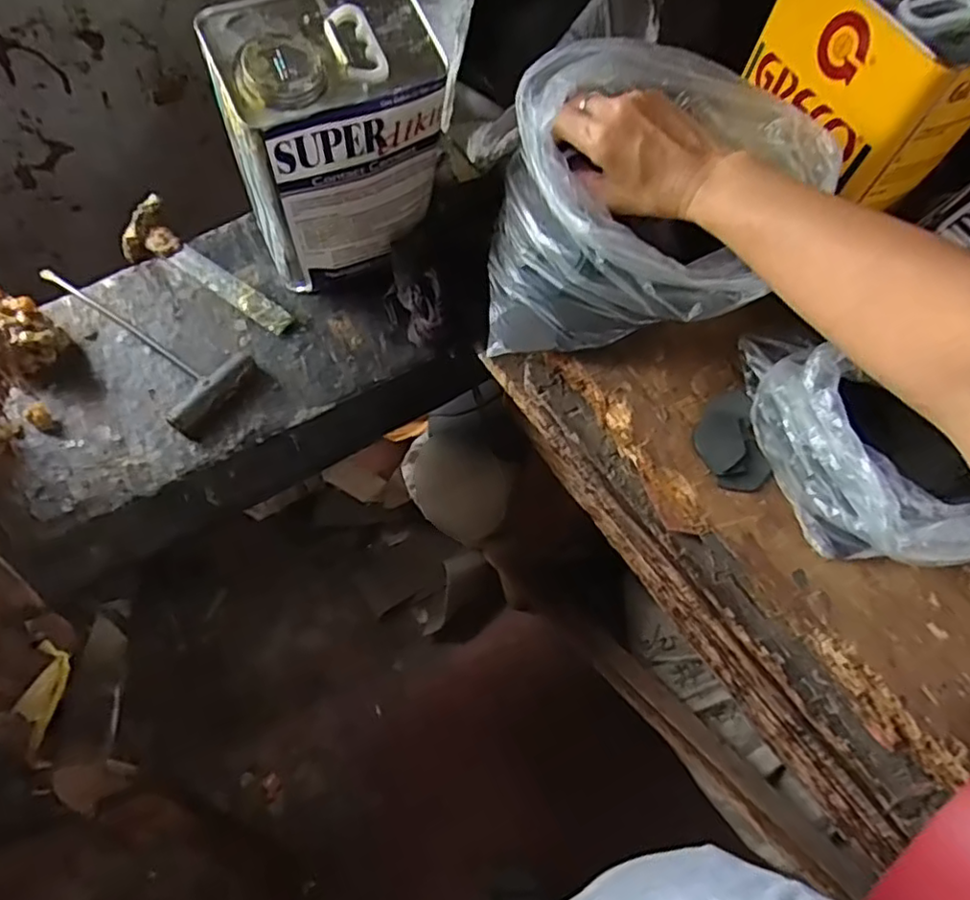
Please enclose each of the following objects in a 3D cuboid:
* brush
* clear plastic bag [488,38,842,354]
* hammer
[{"bbox_3d":[-0.279,-0.168,0.640,0.196,0.021,0.061,41,84,9],"label":"brush"},{"bbox_3d":[0.121,-0.175,0.498,0.215,0.188,0.154,17,61,6],"label":"clear plastic bag"},{"bbox_3d":[-0.317,-0.112,0.613,0.231,0.022,0.091,39,65,17],"label":"hammer"}]

